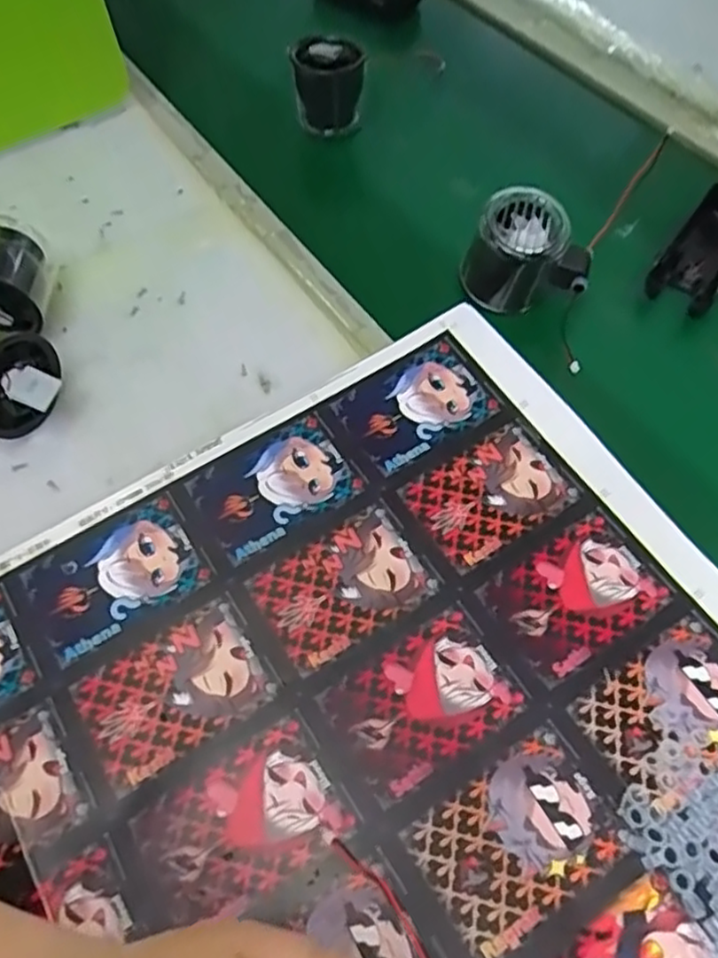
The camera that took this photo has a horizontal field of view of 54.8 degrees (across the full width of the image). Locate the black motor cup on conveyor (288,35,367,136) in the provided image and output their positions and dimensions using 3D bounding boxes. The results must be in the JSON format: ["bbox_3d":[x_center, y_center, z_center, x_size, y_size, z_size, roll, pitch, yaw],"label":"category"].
[{"bbox_3d":[-0.023,-0.313,0.562,0.057,0.071,0.048,-6,58,-2],"label":"black motor cup on conveyor"}]

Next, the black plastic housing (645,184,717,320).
[{"bbox_3d":[0.238,-0.159,0.466,0.047,0.041,0.100,31,64,19],"label":"black plastic housing"}]

